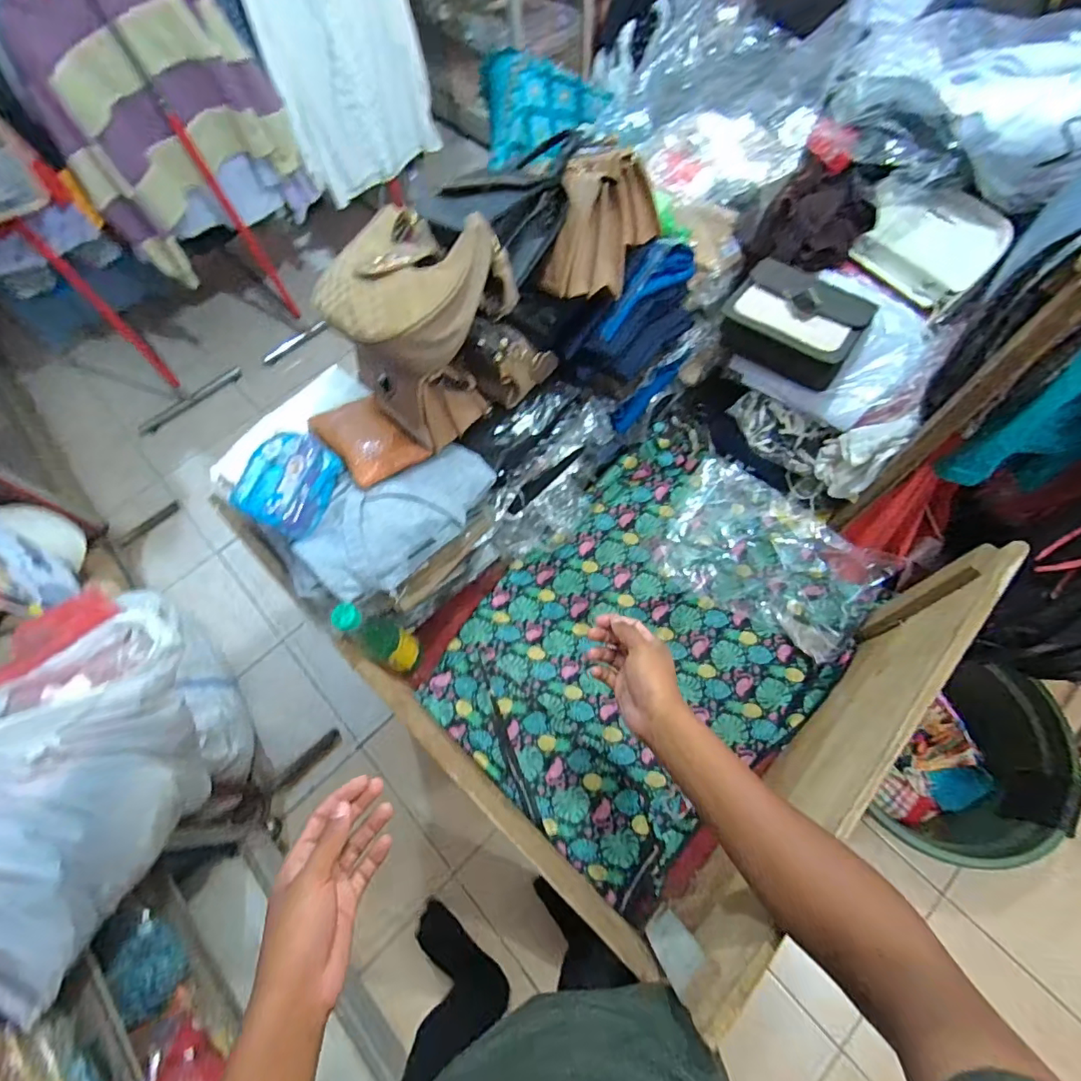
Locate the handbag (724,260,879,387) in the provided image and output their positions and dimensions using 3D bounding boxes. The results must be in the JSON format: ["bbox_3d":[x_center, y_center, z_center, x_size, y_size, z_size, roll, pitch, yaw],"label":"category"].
[{"bbox_3d":[0.387,-0.332,0.801,0.189,0.102,0.118,36,72,18],"label":"handbag"}]

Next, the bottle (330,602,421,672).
[{"bbox_3d":[-0.222,0.142,0.749,0.055,0.256,0.061,28,69,15],"label":"bottle"}]

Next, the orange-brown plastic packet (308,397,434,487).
[{"bbox_3d":[-0.253,-0.151,0.750,0.104,0.050,0.179,-38,52,-14],"label":"orange-brown plastic packet"}]

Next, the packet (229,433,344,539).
[{"bbox_3d":[-0.349,-0.082,0.709,0.125,0.046,0.127,19,67,12],"label":"packet"}]

